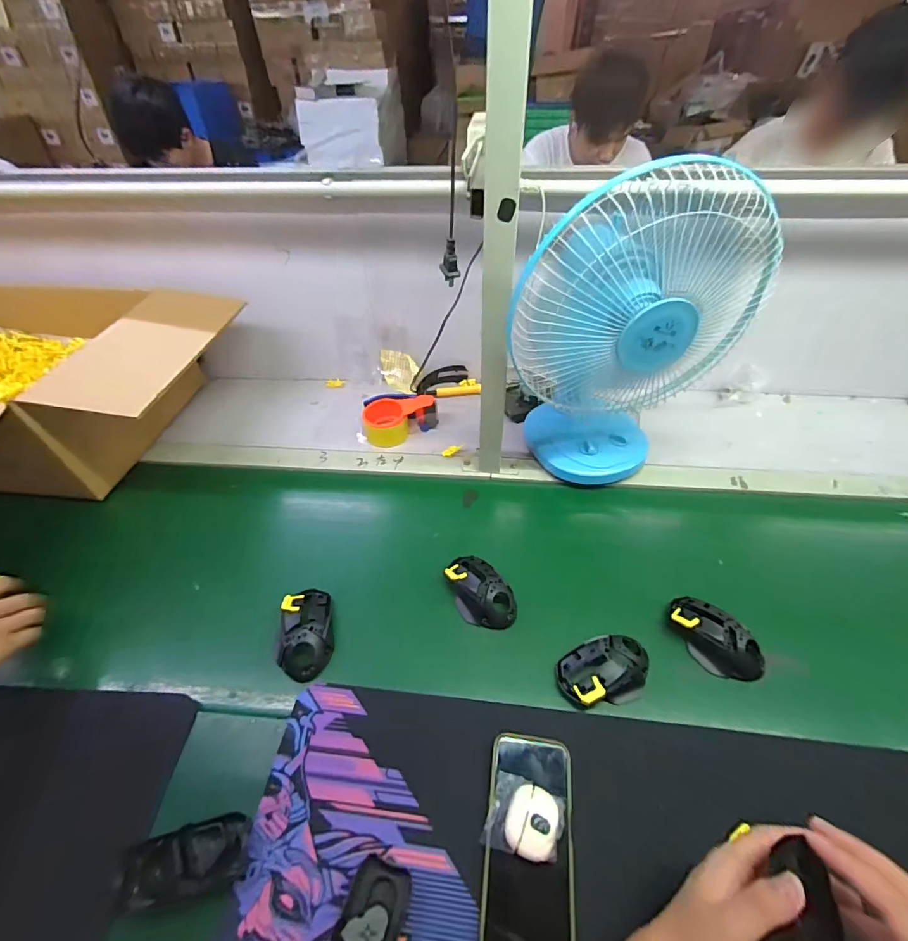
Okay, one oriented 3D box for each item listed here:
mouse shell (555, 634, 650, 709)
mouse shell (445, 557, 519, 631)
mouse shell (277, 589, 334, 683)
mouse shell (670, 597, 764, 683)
[{"bbox_3d":[0.179,0.236,0.515,0.110,0.032,0.070,-15,48,-14],"label":"mouse shell"},{"bbox_3d":[0.033,0.163,0.594,0.069,0.035,0.115,-28,53,-24],"label":"mouse shell"},{"bbox_3d":[-0.189,0.208,0.562,0.064,0.035,0.115,-6,47,-6],"label":"mouse shell"},{"bbox_3d":[0.324,0.207,0.543,0.054,0.045,0.112,-24,51,-21],"label":"mouse shell"}]

